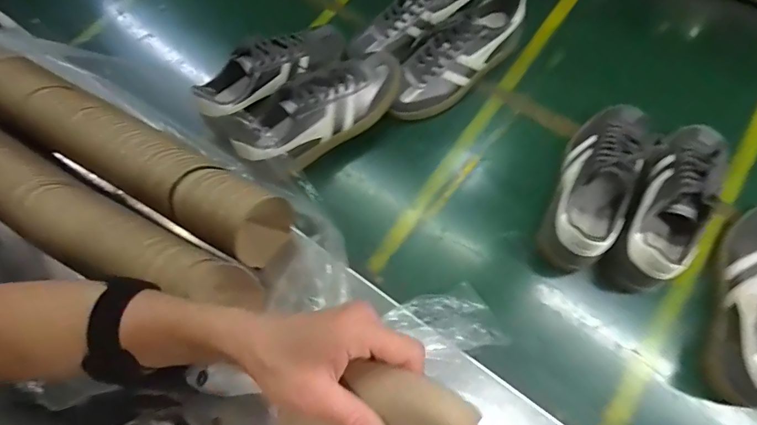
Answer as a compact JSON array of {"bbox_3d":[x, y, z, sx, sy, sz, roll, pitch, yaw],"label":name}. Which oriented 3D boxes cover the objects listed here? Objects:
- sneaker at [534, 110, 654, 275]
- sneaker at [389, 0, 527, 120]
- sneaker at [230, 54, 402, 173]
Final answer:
[{"bbox_3d":[0.298,-0.057,0.556,0.085,0.108,0.236,23,72,13],"label":"sneaker"},{"bbox_3d":[0.120,-0.243,0.637,0.258,0.094,0.085,-37,70,-10],"label":"sneaker"},{"bbox_3d":[-0.079,-0.152,0.592,0.264,0.091,0.081,-29,69,-7],"label":"sneaker"}]

